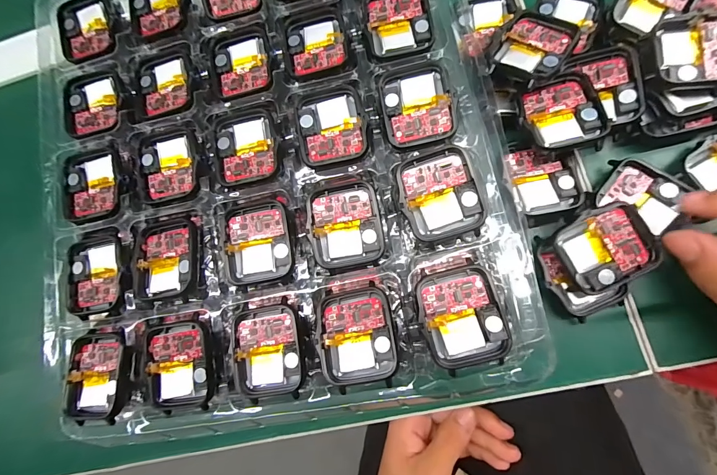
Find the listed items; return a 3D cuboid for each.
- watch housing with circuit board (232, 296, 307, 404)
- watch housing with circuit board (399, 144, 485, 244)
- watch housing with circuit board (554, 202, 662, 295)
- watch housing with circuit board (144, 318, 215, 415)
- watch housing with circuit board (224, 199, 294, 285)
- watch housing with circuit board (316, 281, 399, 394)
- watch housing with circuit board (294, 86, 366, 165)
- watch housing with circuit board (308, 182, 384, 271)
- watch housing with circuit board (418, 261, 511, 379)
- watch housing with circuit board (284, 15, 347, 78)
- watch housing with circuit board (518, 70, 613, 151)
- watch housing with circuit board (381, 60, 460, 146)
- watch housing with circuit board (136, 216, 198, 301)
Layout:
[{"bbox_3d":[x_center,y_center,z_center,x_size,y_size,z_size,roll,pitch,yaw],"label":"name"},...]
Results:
[{"bbox_3d":[-0.045,0.057,0.174,0.036,0.007,0.045,-13,78,7],"label":"watch housing with circuit board"},{"bbox_3d":[0.040,-0.020,0.173,0.037,0.011,0.042,-17,77,6],"label":"watch housing with circuit board"},{"bbox_3d":[0.124,0.005,0.175,0.044,0.013,0.037,-27,77,4],"label":"watch housing with circuit board"},{"bbox_3d":[-0.092,0.067,0.182,0.035,0.012,0.045,-11,78,7],"label":"watch housing with circuit board"},{"bbox_3d":[-0.053,0.002,0.184,0.035,0.005,0.042,-8,78,8],"label":"watch housing with circuit board"},{"bbox_3d":[-0.001,0.047,0.168,0.036,0.011,0.044,-12,78,7],"label":"watch housing with circuit board"},{"bbox_3d":[-0.015,-0.061,0.190,0.036,0.006,0.040,-10,78,7],"label":"watch housing with circuit board"},{"bbox_3d":[-0.007,-0.007,0.180,0.036,0.007,0.043,-9,78,8],"label":"watch housing with circuit board"},{"bbox_3d":[0.048,0.037,0.165,0.036,0.016,0.045,-16,78,6],"label":"watch housing with circuit board"},{"bbox_3d":[-0.025,-0.112,0.201,0.035,0.004,0.039,-11,78,7],"label":"watch housing with circuit board"},{"bbox_3d":[0.105,-0.065,0.180,0.037,0.009,0.042,-13,78,7],"label":"watch housing with circuit board"},{"bbox_3d":[0.031,-0.071,0.185,0.036,0.010,0.041,-11,78,7],"label":"watch housing with circuit board"},{"bbox_3d":[-0.104,0.011,0.187,0.034,0.011,0.042,-7,79,8],"label":"watch housing with circuit board"}]

